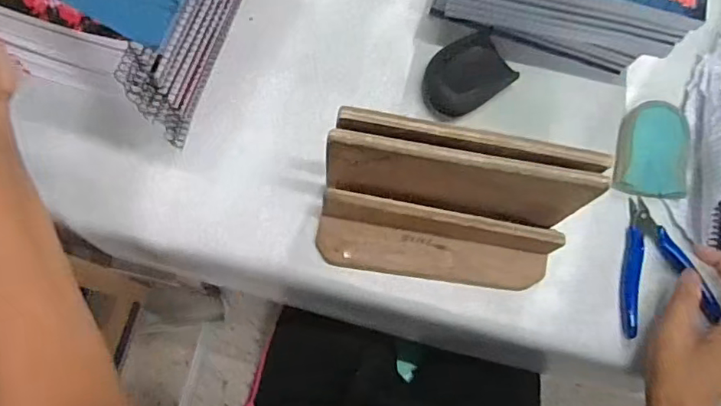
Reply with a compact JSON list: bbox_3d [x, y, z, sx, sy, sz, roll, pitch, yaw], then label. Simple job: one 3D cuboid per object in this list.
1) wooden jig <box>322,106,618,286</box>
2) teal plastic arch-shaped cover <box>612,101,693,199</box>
[{"bbox_3d":[0.076,0.010,0.429,0.213,0.125,0.094,10,74,-2],"label":"wooden jig"},{"bbox_3d":[0.279,-0.052,0.503,0.065,0.016,0.089,13,74,0],"label":"teal plastic arch-shaped cover"}]

